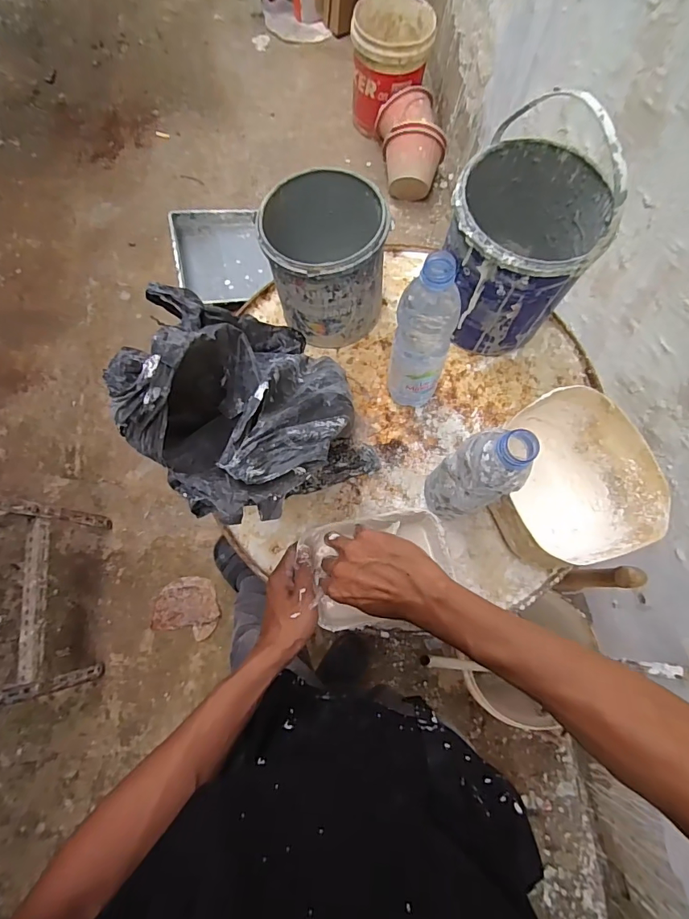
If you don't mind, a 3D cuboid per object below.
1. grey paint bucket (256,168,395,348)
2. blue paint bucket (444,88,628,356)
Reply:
[{"bbox_3d":[-0.024,-0.256,0.597,0.140,0.155,0.150,1,73,-4],"label":"grey paint bucket"},{"bbox_3d":[0.215,-0.276,0.555,0.171,0.260,0.189,28,73,5],"label":"blue paint bucket"}]

